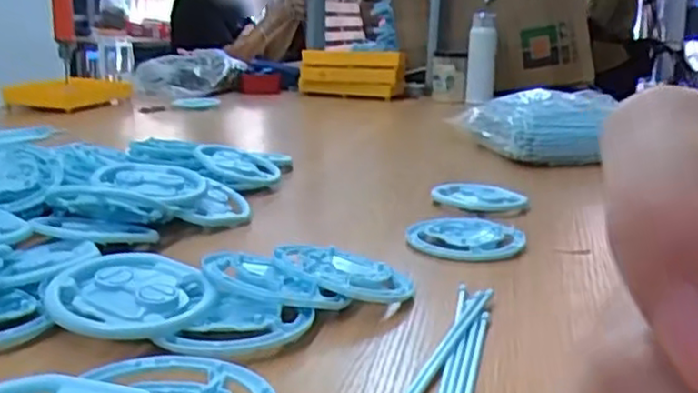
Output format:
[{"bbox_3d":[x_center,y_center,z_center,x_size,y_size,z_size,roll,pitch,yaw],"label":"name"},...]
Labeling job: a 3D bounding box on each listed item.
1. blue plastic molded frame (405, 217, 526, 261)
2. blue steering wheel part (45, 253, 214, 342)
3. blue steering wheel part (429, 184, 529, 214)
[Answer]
[{"bbox_3d":[0.104,0.037,0.657,0.098,0.017,0.103,0,15,-10],"label":"blue plastic molded frame"},{"bbox_3d":[-0.140,0.065,0.463,0.096,0.027,0.094,-3,14,-22],"label":"blue steering wheel part"},{"bbox_3d":[0.141,0.000,0.791,0.087,0.007,0.082,1,22,0],"label":"blue steering wheel part"}]

